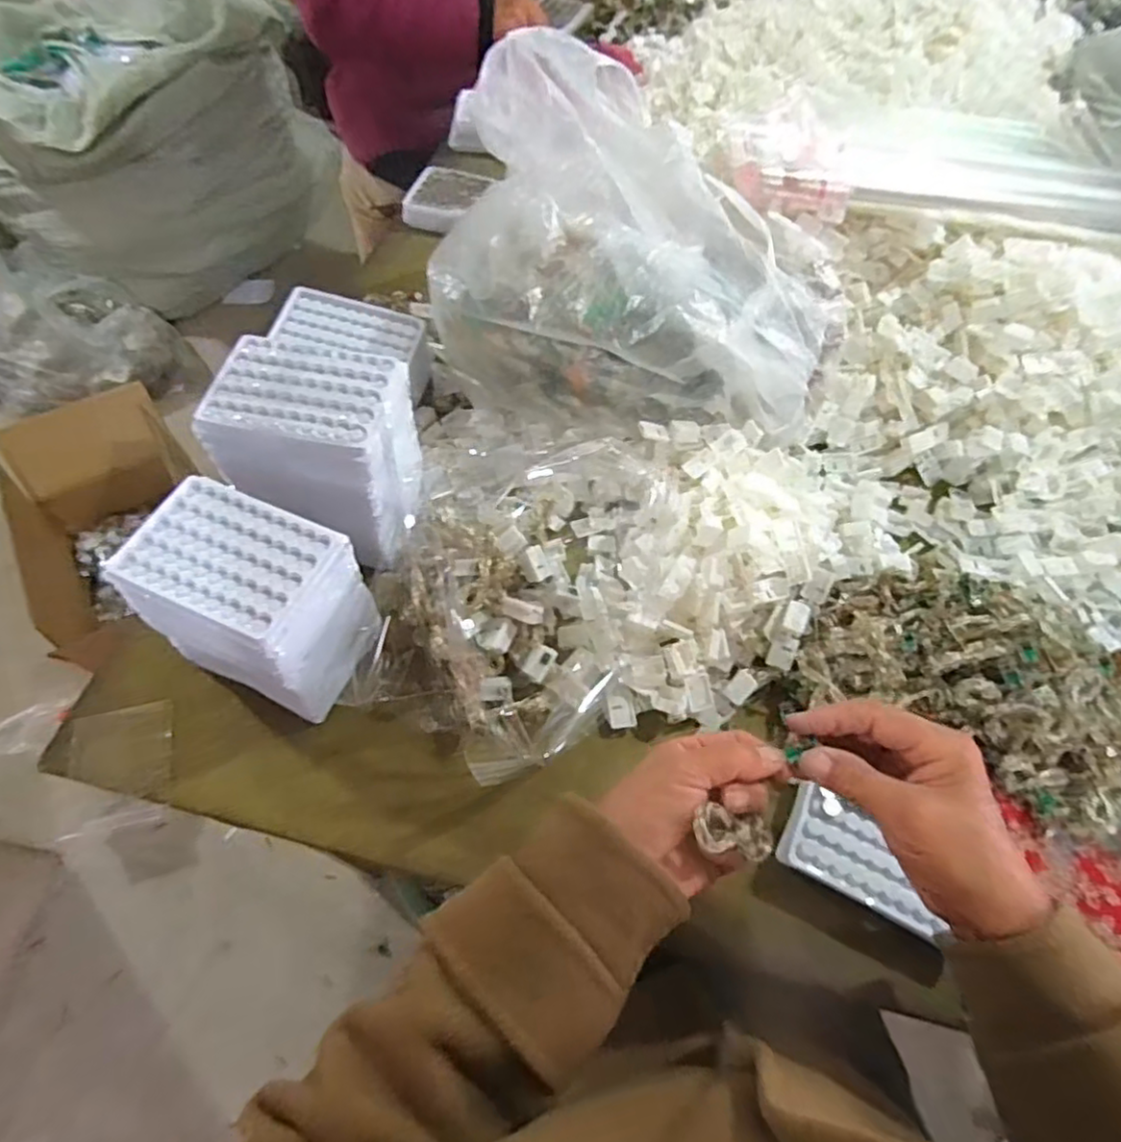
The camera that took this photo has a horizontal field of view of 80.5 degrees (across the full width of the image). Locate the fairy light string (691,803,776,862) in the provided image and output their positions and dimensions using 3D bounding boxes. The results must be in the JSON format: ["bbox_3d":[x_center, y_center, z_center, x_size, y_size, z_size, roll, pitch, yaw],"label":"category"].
[{"bbox_3d":[0.092,0.138,0.347,0.057,0.010,0.022,26,54,-32],"label":"fairy light string"}]

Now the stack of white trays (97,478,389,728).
[{"bbox_3d":[-0.218,0.023,0.484,0.131,0.122,0.095,22,61,10],"label":"stack of white trays"}]

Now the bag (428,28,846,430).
[{"bbox_3d":[0.068,-0.273,0.578,0.367,0.168,0.241,17,61,7],"label":"bag"}]

